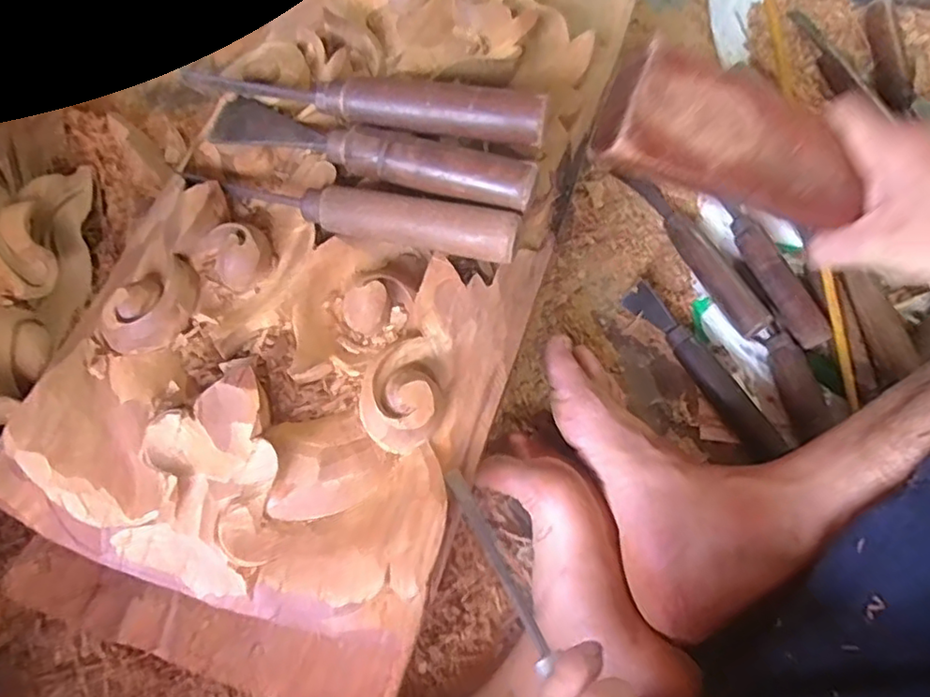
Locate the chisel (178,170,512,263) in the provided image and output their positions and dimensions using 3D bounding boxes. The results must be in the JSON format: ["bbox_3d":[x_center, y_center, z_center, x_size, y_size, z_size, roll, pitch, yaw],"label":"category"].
[{"bbox_3d":[-0.066,-0.078,0.352,0.191,0.034,0.031,12,69,3],"label":"chisel"}]

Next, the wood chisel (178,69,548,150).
[{"bbox_3d":[-0.060,-0.145,0.376,0.214,0.049,0.023,13,69,3],"label":"wood chisel"}]

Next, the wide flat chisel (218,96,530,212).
[{"bbox_3d":[-0.056,-0.111,0.363,0.193,0.040,0.029,19,69,5],"label":"wide flat chisel"}]

